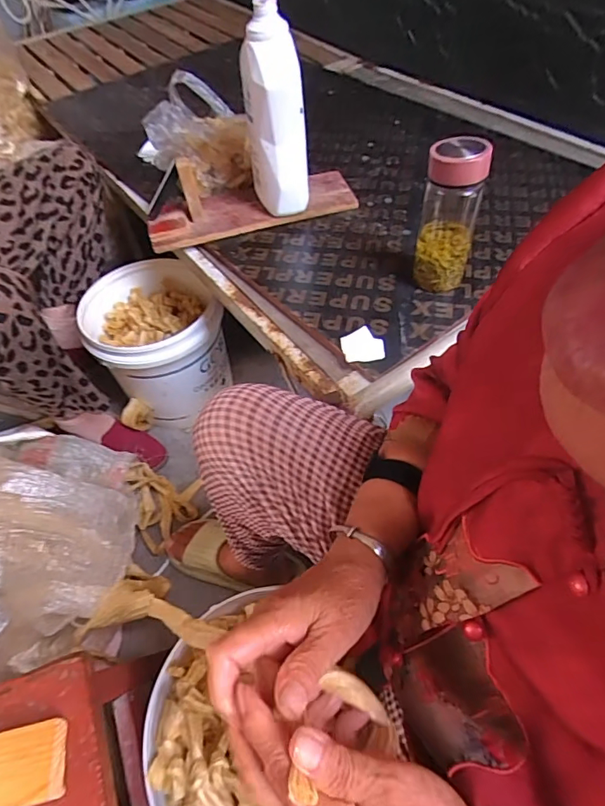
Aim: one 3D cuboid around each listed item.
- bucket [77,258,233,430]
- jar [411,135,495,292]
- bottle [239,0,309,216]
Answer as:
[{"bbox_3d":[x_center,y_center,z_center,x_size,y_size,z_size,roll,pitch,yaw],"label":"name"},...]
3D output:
[{"bbox_3d":[-0.280,-0.130,1.011,0.228,0.246,0.266,-39,59,-23],"label":"bucket"},{"bbox_3d":[0.194,-0.246,0.629,0.071,0.183,0.073,-2,52,3],"label":"jar"},{"bbox_3d":[-0.042,-0.429,0.736,0.087,0.288,0.087,-9,52,-2],"label":"bottle"}]

